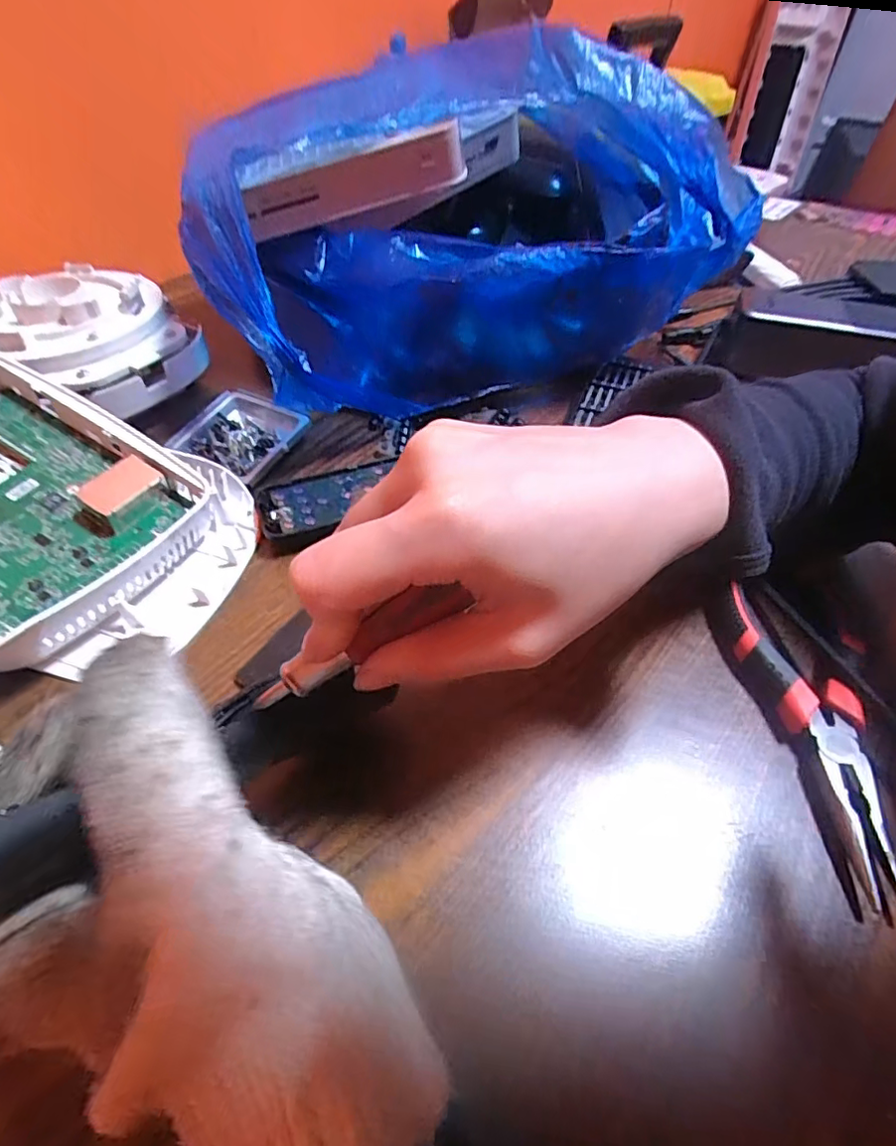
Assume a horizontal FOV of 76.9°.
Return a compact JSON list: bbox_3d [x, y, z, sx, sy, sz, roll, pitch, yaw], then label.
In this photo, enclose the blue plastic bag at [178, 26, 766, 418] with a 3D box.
[{"bbox_3d":[0.017,-0.239,0.406,0.356,0.176,0.182,-11,49,-11],"label":"blue plastic bag"}]

